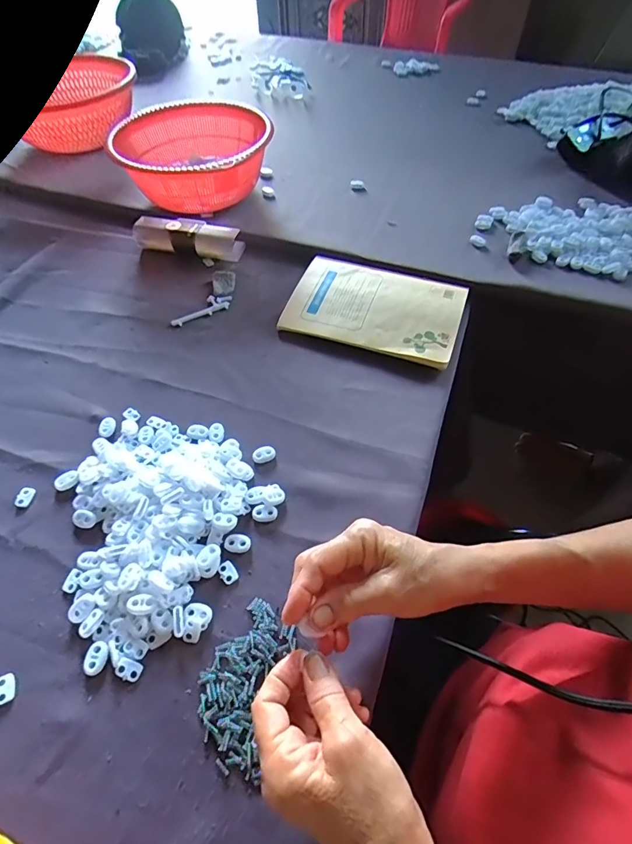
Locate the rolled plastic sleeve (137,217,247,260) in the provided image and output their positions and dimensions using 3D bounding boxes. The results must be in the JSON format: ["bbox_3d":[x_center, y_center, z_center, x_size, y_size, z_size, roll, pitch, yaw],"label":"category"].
[{"bbox_3d":[-0.185,-0.264,0.617,0.162,0.034,0.050,15,57,14],"label":"rolled plastic sleeve"}]

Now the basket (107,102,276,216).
[{"bbox_3d":[-0.185,-0.393,0.667,0.218,0.100,0.199,11,56,12],"label":"basket"}]

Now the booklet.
[{"bbox_3d":[0.072,-0.146,0.529,0.207,0.010,0.139,16,61,16],"label":"booklet"}]

